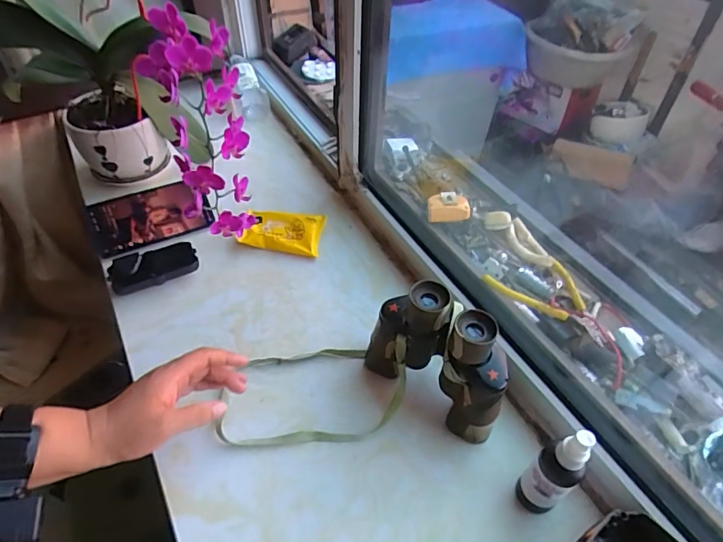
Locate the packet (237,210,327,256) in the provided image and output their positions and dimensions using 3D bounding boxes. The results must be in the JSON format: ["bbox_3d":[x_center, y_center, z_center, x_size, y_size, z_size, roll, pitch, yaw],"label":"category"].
[{"bbox_3d":[-0.118,-0.060,0.704,0.115,0.025,0.075,6,47,3],"label":"packet"}]

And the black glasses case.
[{"bbox_3d":[-0.280,-0.007,0.628,0.109,0.025,0.057,-20,51,-19],"label":"black glasses case"}]

